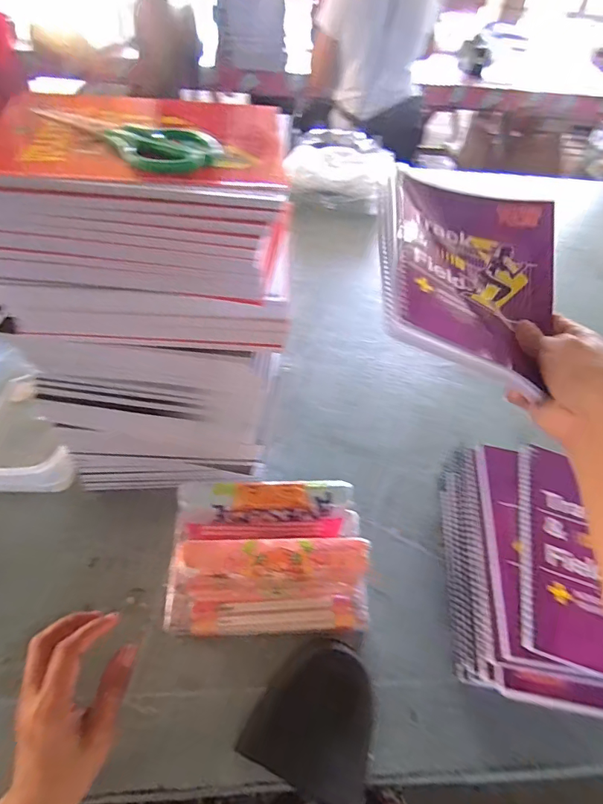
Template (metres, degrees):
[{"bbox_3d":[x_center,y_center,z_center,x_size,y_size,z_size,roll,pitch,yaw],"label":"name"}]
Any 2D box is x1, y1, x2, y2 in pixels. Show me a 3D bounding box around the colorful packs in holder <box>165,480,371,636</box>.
[{"bbox_3d":[-0.029,0.144,0.411,0.184,0.121,0.102,1,50,-4],"label":"colorful packs in holder"}]

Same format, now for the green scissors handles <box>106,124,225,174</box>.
[{"bbox_3d":[-0.090,-0.168,0.298,0.070,0.011,0.061,22,52,13],"label":"green scissors handles"}]

